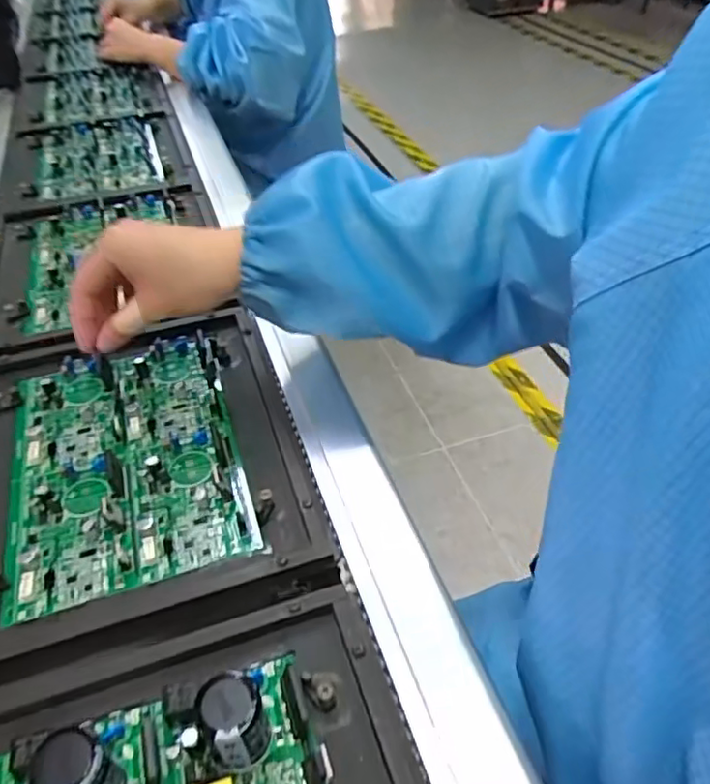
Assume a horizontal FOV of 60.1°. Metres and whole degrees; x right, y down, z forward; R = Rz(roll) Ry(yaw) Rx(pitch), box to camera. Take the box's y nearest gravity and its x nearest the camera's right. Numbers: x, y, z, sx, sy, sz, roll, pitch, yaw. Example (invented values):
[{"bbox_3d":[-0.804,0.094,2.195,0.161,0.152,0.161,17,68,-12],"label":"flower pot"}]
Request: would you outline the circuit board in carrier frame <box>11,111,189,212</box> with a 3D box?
[{"bbox_3d":[-0.335,-0.304,0.796,0.198,0.018,0.251,-16,46,-13],"label":"circuit board in carrier frame"}]

